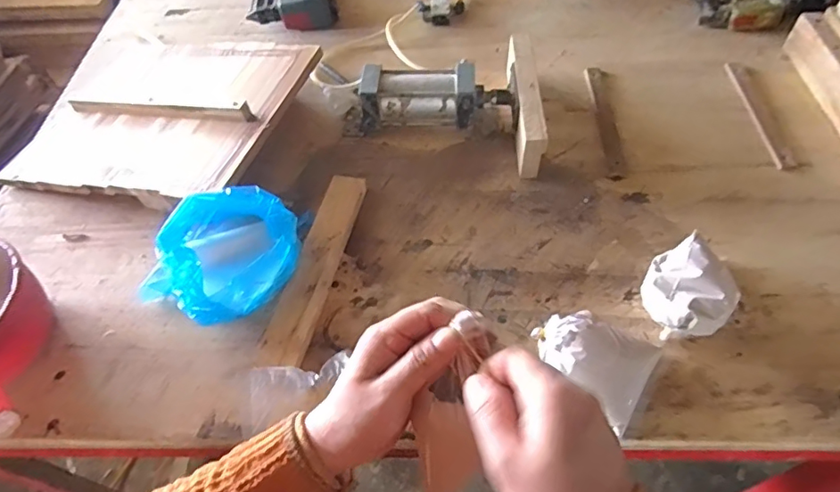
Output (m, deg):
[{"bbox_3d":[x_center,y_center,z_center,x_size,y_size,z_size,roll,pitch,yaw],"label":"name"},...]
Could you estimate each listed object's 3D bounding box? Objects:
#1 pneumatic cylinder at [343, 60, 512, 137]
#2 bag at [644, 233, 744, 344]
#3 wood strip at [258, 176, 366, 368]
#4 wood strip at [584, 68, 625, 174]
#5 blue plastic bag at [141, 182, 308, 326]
[{"bbox_3d":[0.009,-0.234,0.836,0.270,0.085,0.087,1,54,5],"label":"pneumatic cylinder"},{"bbox_3d":[0.316,0.053,0.626,0.100,0.060,0.098,-28,57,-16],"label":"bag"},{"bbox_3d":[-0.134,0.022,0.698,0.055,0.027,0.296,8,55,9],"label":"wood strip"},{"bbox_3d":[0.296,-0.207,0.852,0.027,0.009,0.246,0,54,4],"label":"wood strip"},{"bbox_3d":[-0.249,0.015,0.669,0.140,0.091,0.181,34,63,25],"label":"blue plastic bag"}]

